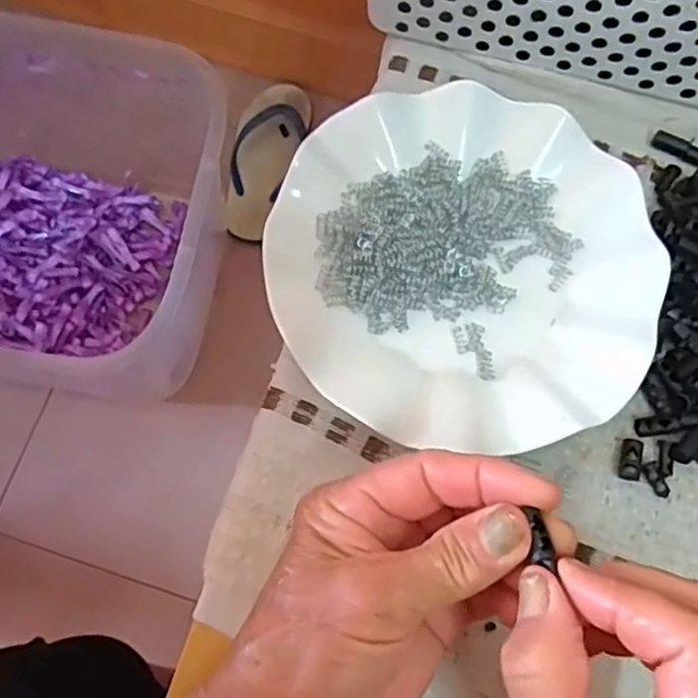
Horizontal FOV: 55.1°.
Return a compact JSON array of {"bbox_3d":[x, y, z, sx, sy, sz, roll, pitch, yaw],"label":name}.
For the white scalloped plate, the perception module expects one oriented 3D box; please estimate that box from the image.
[{"bbox_3d":[0.055,-0.042,0.323,0.179,0.019,0.179,1,73,-2],"label":"white scalloped plate"}]

